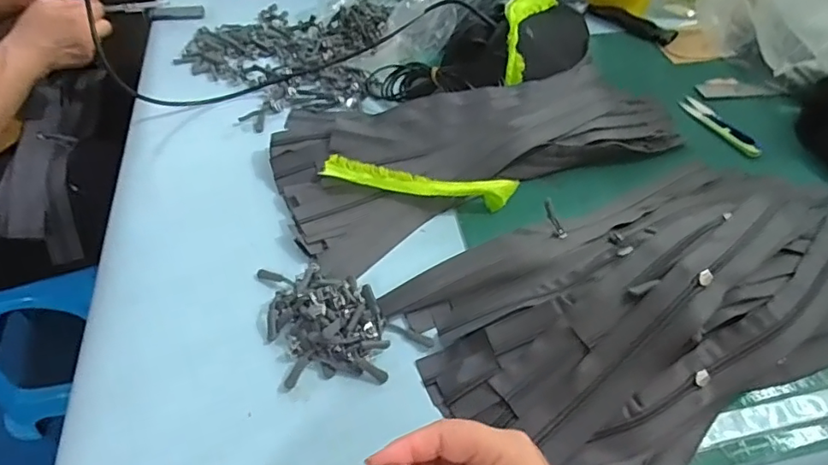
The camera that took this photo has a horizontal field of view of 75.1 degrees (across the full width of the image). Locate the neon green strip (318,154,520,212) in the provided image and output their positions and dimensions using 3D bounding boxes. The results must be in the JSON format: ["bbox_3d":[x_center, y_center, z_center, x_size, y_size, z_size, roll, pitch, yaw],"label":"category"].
[{"bbox_3d":[0.005,-0.048,0.533,0.190,0.021,0.038,7,49,2],"label":"neon green strip"}]

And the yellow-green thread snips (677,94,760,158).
[{"bbox_3d":[0.364,-0.129,0.645,0.024,0.008,0.126,-12,51,-14],"label":"yellow-green thread snips"}]

